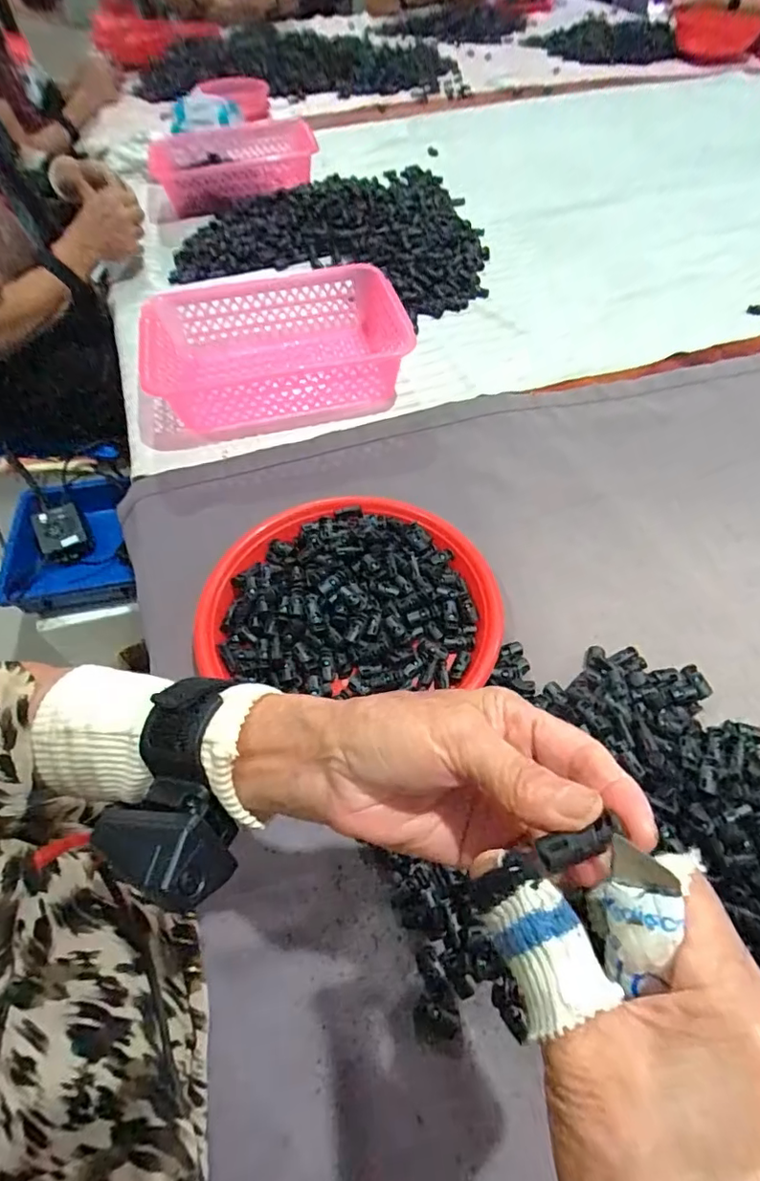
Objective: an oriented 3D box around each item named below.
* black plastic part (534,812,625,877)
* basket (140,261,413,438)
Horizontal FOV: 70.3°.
[{"bbox_3d":[0.062,0.081,0.170,0.024,0.007,0.009,-24,57,3],"label":"black plastic part"},{"bbox_3d":[-0.123,-0.307,0.680,0.314,0.077,0.214,-12,56,-6],"label":"basket"}]

